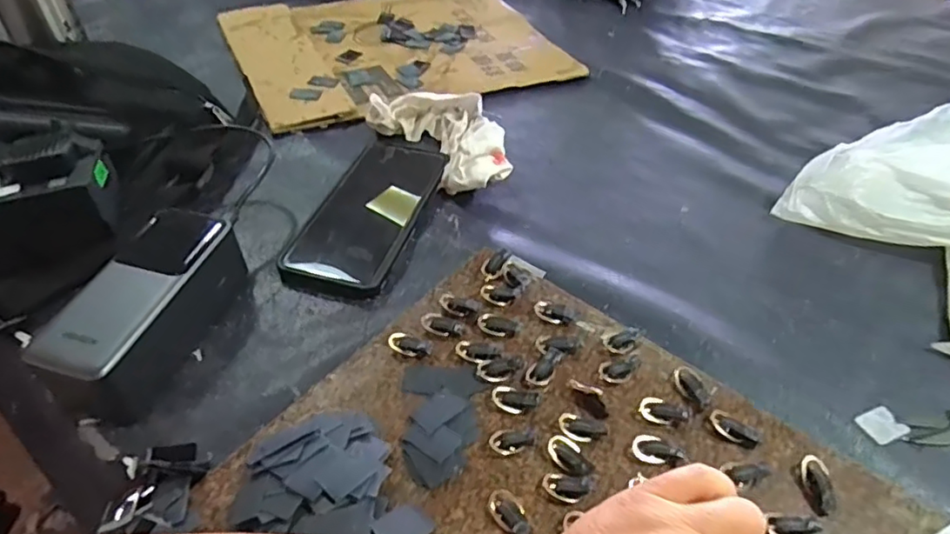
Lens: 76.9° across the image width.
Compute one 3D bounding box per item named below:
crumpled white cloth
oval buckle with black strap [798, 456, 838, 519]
[{"bbox_3d":[-0.020,-0.112,0.510,0.075,0.046,0.140,-32,55,-30],"label":"crumpled white cloth"},{"bbox_3d":[0.172,0.109,0.299,0.016,0.009,0.027,13,46,9],"label":"oval buckle with black strap"}]

